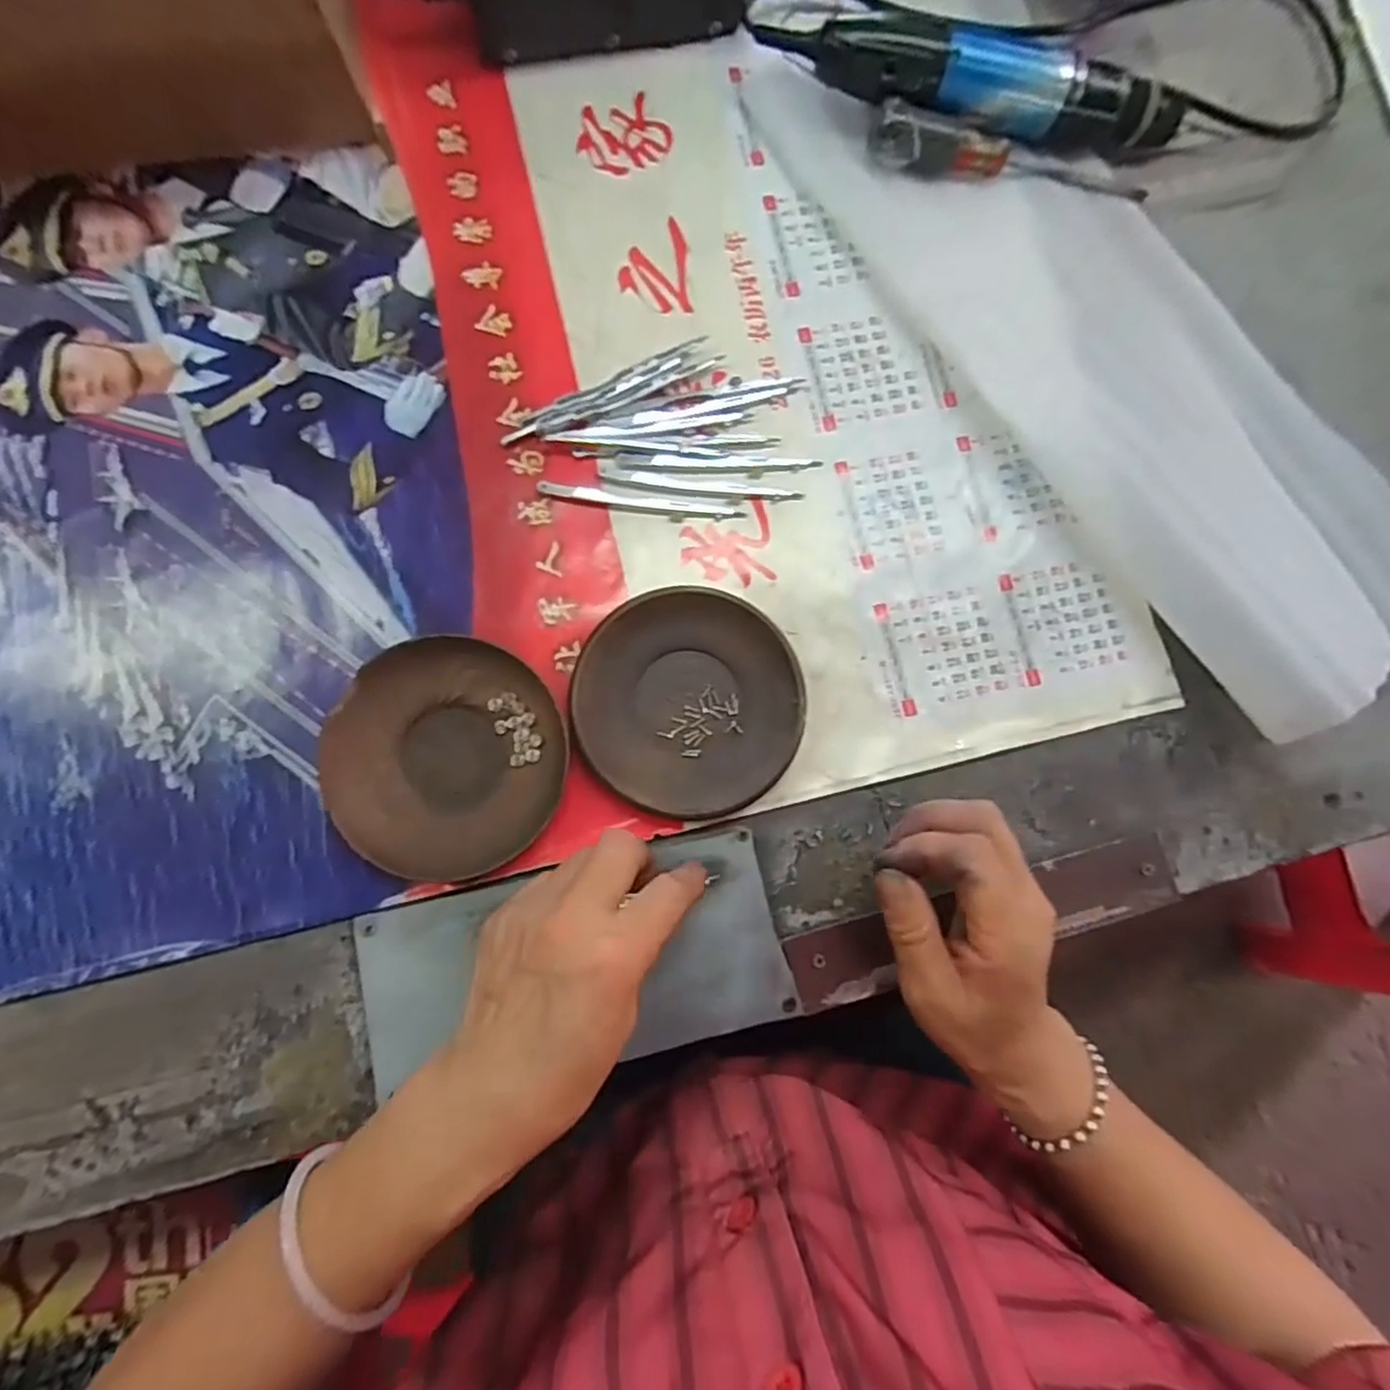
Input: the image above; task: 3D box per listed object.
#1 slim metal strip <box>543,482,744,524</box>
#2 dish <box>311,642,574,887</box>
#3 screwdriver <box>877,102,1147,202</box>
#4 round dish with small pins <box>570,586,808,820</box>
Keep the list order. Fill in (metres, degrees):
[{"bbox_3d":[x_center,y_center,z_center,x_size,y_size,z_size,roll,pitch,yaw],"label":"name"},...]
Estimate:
[{"bbox_3d":[-0.028,-0.102,0.363,0.108,0.004,0.010,7,83,-2],"label":"slim metal strip"},{"bbox_3d":[-0.121,0.029,0.335,0.109,0.016,0.114,0,83,-3],"label":"dish"},{"bbox_3d":[0.183,-0.308,0.383,0.170,0.029,0.022,1,83,-3],"label":"screwdriver"},{"bbox_3d":[-0.003,0.003,0.345,0.112,0.017,0.108,0,83,-3],"label":"round dish with small pins"}]

